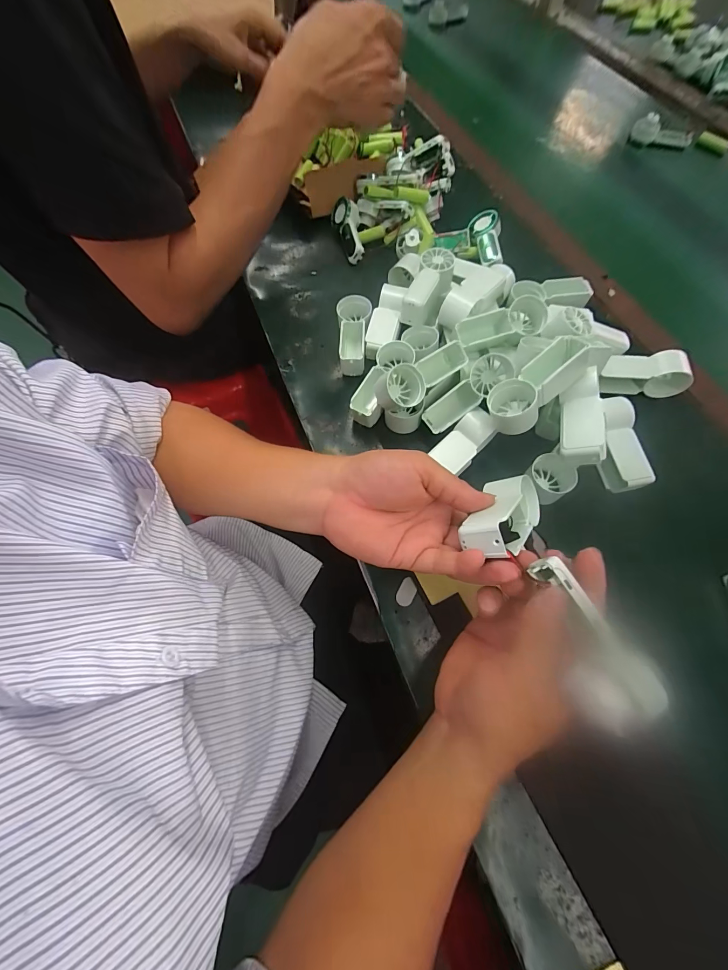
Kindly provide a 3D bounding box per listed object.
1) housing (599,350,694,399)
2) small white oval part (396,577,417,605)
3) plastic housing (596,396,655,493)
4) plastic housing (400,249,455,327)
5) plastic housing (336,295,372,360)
[{"bbox_3d":[0.299,-0.120,0.387,0.097,0.042,0.031,5,66,2],"label":"housing"},{"bbox_3d":[0.038,0.094,0.319,0.015,0.004,0.024,25,68,10],"label":"small white oval part"},{"bbox_3d":[0.246,-0.040,0.355,0.037,0.029,0.092,-2,66,-2],"label":"plastic housing"},{"bbox_3d":[0.073,-0.219,0.403,0.040,0.034,0.091,23,80,11],"label":"plastic housing"},{"bbox_3d":[-0.014,-0.172,0.418,0.036,0.031,0.089,5,66,1],"label":"plastic housing"}]

